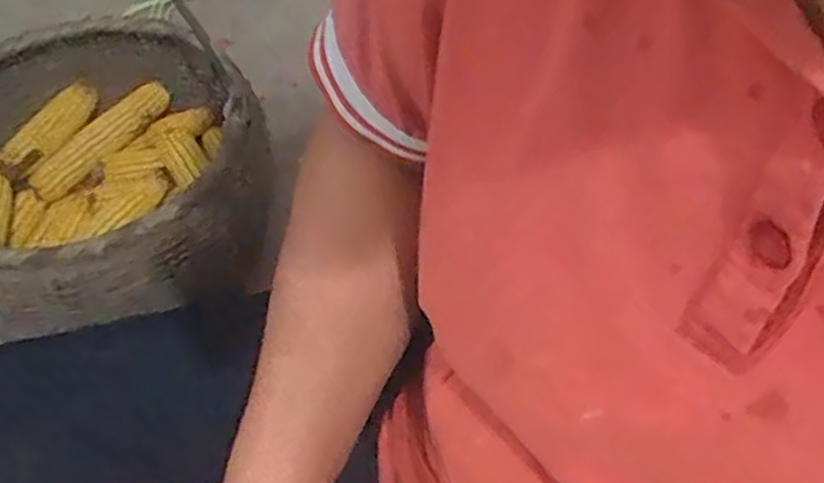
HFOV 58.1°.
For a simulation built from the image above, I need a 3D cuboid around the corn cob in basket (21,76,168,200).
[{"bbox_3d":[-0.424,-0.140,1.007,0.214,0.041,0.043,-42,62,-9],"label":"corn cob in basket"}]

